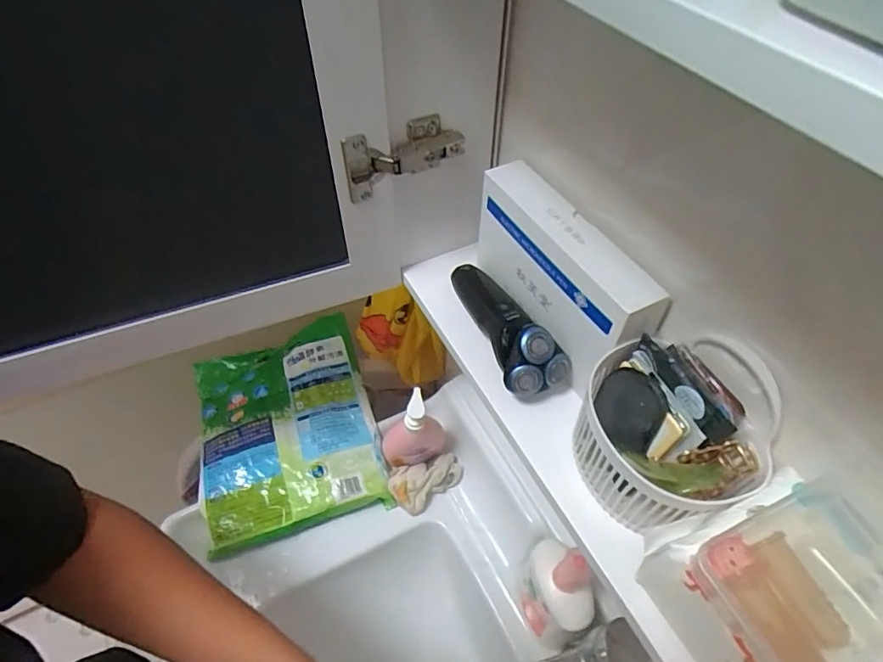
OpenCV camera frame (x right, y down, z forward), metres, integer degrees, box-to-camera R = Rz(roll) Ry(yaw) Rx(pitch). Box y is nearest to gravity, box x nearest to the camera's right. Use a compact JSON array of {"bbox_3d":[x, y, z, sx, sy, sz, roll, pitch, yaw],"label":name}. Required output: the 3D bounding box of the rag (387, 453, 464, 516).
[{"bbox_3d":[-0.020,0.223,0.745,0.108,0.037,0.061,-15,53,-12],"label":"rag"}]

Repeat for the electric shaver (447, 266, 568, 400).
[{"bbox_3d":[0.060,-0.016,0.461,0.058,0.053,0.156,-14,53,-11],"label":"electric shaver"}]

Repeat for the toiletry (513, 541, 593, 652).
[{"bbox_3d":[0.130,0.307,0.598,0.062,0.183,0.101,-23,55,-18],"label":"toiletry"}]

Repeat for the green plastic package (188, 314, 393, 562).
[{"bbox_3d":[-0.239,0.141,0.787,0.252,0.057,0.322,-15,53,-12],"label":"green plastic package"}]

